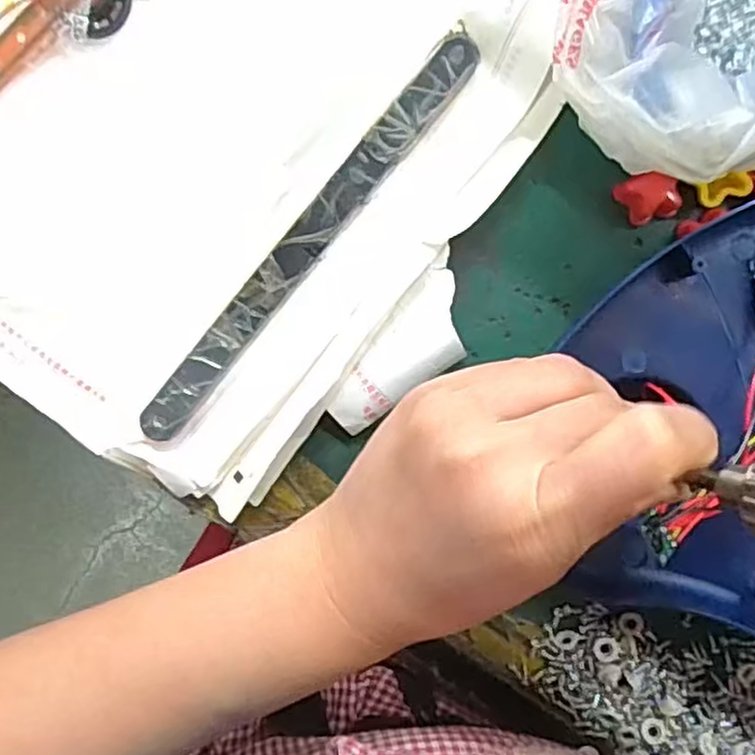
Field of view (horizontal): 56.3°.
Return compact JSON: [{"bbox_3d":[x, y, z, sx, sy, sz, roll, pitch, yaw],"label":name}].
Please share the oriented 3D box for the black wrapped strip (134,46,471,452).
[{"bbox_3d":[-0.030,-0.054,0.287,0.017,0.005,0.200,41,96,-2],"label":"black wrapped strip"}]

